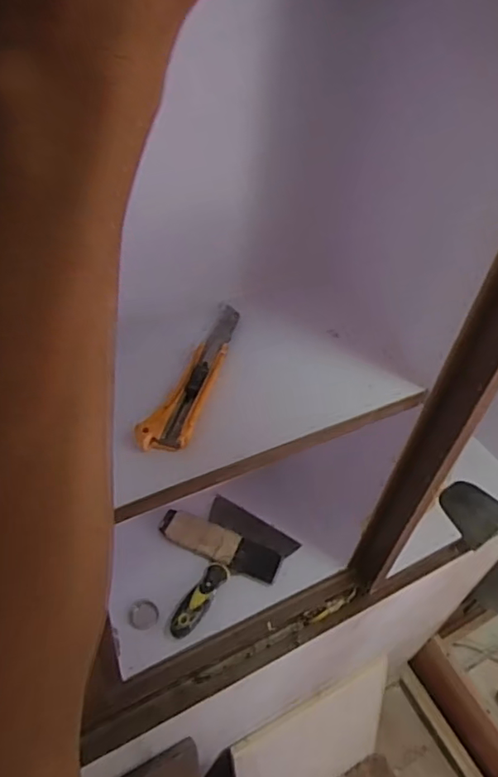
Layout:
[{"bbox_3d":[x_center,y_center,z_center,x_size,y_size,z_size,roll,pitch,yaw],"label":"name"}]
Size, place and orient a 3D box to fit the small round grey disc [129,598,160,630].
[{"bbox_3d":[-0.132,0.283,0.696,0.037,0.012,0.035,4,46,-4],"label":"small round grey disc"}]

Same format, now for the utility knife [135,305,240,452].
[{"bbox_3d":[-0.043,-0.014,0.499,0.037,0.019,0.189,17,47,9],"label":"utility knife"}]

